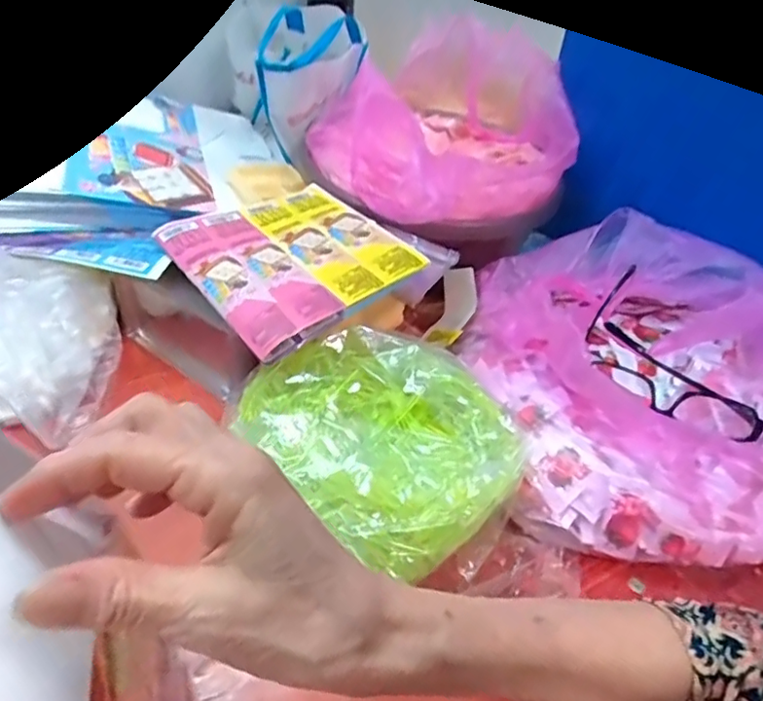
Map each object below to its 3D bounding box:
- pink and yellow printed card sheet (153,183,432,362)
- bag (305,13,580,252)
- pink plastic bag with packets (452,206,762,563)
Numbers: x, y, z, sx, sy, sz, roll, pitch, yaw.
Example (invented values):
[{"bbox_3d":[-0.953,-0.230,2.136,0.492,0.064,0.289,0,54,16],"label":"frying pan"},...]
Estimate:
[{"bbox_3d":[-0.076,-0.083,0.499,0.164,0.015,0.175,-30,52,-28],"label":"pink and yellow printed card sheet"},{"bbox_3d":[0.061,-0.231,0.635,0.264,0.138,0.242,-20,47,-29],"label":"bag"},{"bbox_3d":[0.206,0.004,0.480,0.238,0.109,0.295,-3,41,-12],"label":"pink plastic bag with packets"}]

